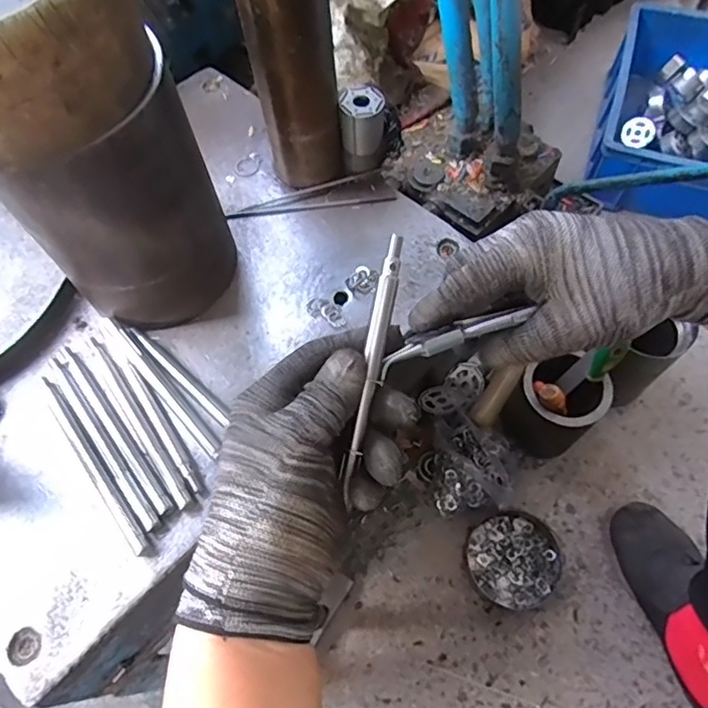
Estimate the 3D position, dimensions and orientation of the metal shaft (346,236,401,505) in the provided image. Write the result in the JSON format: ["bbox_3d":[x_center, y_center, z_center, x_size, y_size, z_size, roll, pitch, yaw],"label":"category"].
[{"bbox_3d":[0.011,0.001,0.300,0.009,0.009,0.126,11,94,9],"label":"metal shaft"}]

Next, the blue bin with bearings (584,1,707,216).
[{"bbox_3d":[0.630,-0.450,1.041,0.314,0.122,0.450,19,66,13],"label":"blue bin with bearings"}]

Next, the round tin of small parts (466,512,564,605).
[{"bbox_3d":[0.217,0.280,0.768,0.118,0.022,0.119,-2,63,3],"label":"round tin of small parts"}]

